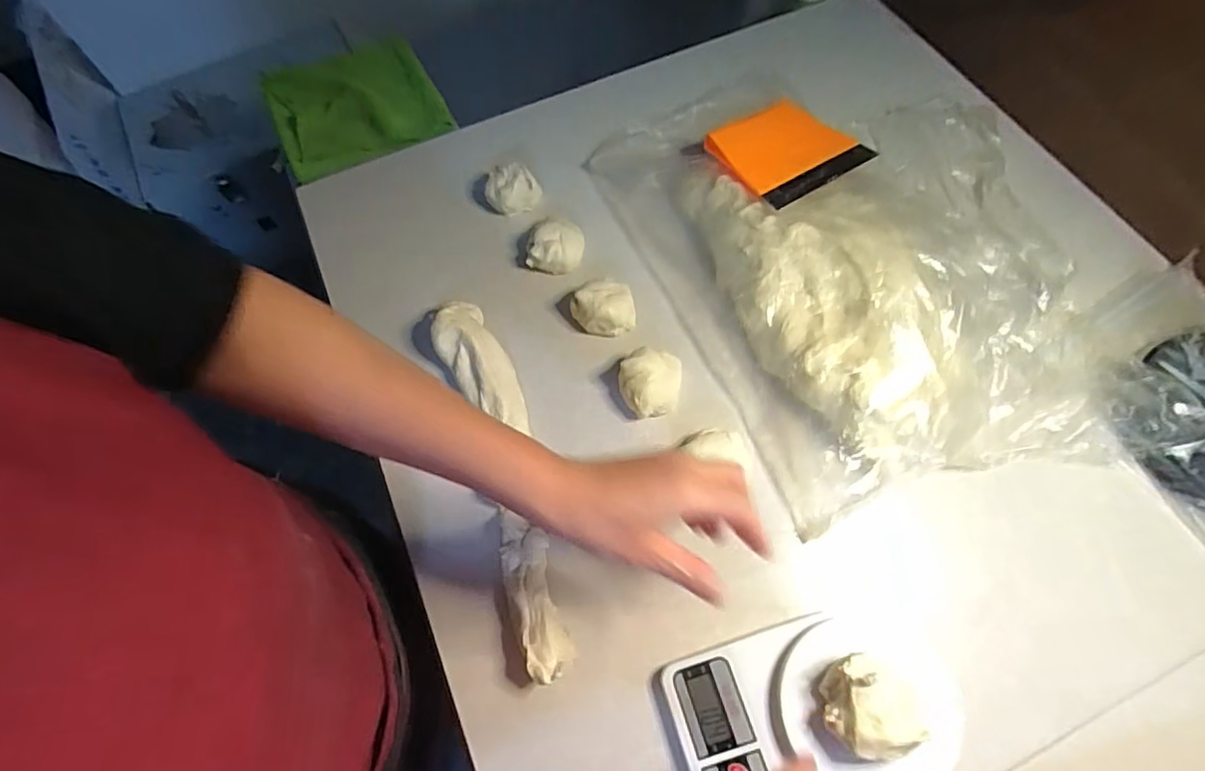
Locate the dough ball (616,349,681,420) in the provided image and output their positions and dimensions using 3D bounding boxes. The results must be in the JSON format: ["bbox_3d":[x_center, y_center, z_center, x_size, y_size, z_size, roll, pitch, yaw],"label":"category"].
[{"bbox_3d":[0.045,-0.001,0.542,0.058,0.042,0.057,-1,65,2],"label":"dough ball"}]

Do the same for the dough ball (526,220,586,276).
[{"bbox_3d":[-0.047,-0.143,0.613,0.054,0.035,0.047,13,66,8],"label":"dough ball"}]

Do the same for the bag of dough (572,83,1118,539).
[{"bbox_3d":[0.265,-0.162,0.591,0.417,0.081,0.543,-22,66,-8],"label":"bag of dough"}]

